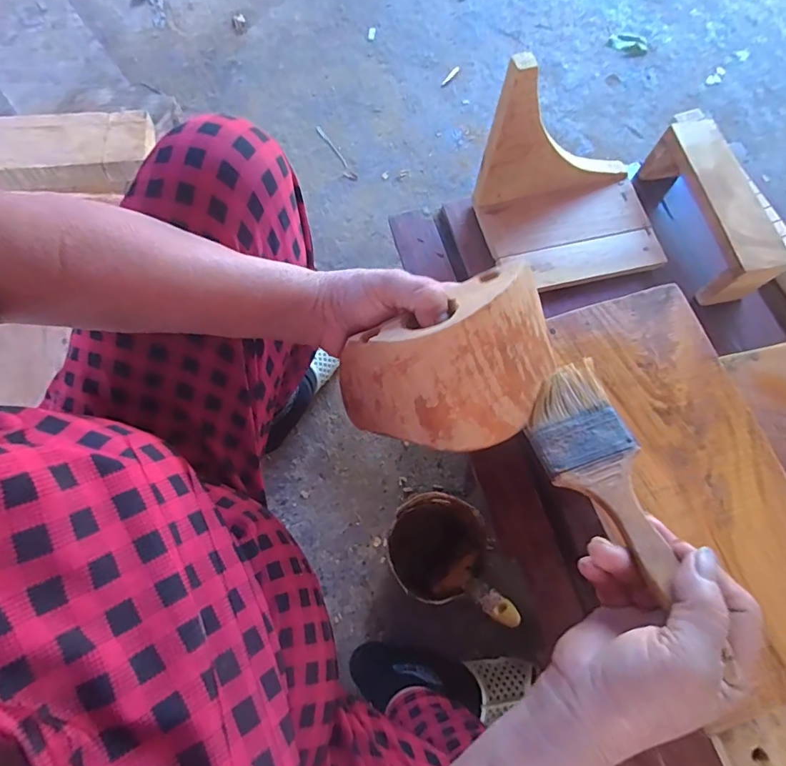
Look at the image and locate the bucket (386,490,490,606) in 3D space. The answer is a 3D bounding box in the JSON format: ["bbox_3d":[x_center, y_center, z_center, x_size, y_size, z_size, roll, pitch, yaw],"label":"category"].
[{"bbox_3d":[0.052,0.202,0.596,0.109,0.101,0.123,19,70,4],"label":"bucket"}]

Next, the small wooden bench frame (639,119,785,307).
[{"bbox_3d":[0.383,-0.213,0.580,0.069,0.071,0.227,-8,73,-4],"label":"small wooden bench frame"}]

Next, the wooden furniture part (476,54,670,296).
[{"bbox_3d":[0.221,-0.218,0.514,0.209,0.169,0.150,-16,73,-7],"label":"wooden furniture part"}]

